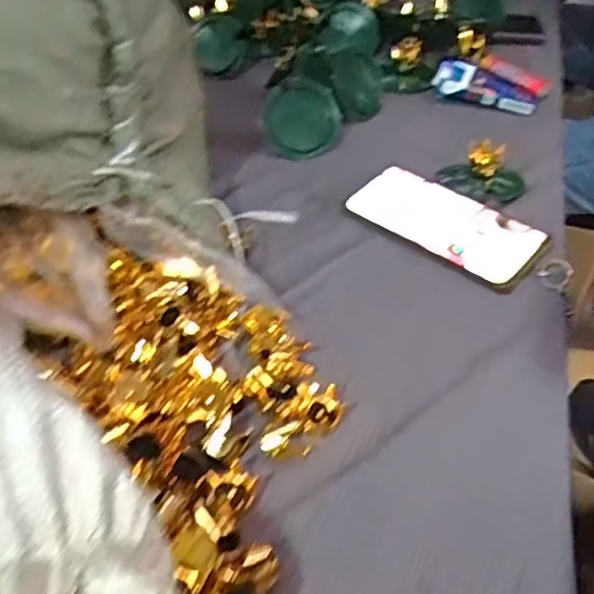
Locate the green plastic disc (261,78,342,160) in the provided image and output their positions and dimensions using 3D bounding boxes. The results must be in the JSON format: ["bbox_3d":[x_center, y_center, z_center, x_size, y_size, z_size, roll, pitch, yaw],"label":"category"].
[{"bbox_3d":[0.006,-0.173,0.615,0.076,0.071,0.022,-9,11,-10],"label":"green plastic disc"}]

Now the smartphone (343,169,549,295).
[{"bbox_3d":[0.126,-0.065,0.530,0.154,0.012,0.072,31,53,29],"label":"smartphone"}]

